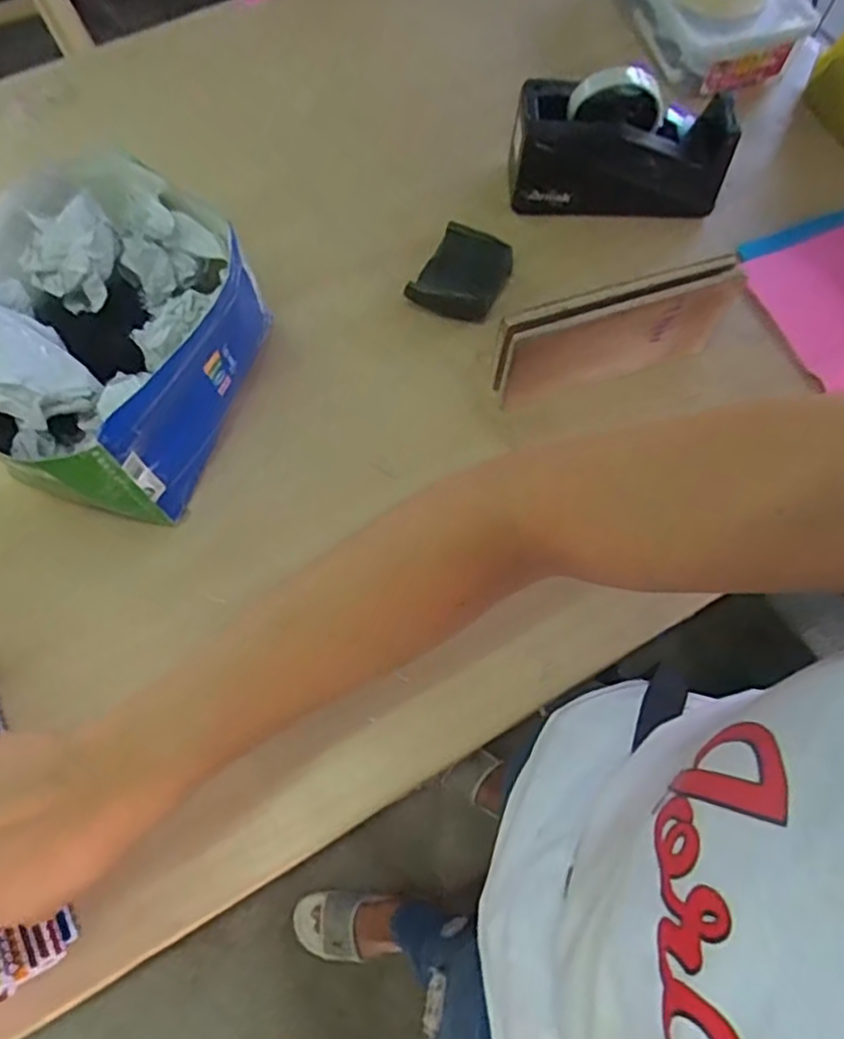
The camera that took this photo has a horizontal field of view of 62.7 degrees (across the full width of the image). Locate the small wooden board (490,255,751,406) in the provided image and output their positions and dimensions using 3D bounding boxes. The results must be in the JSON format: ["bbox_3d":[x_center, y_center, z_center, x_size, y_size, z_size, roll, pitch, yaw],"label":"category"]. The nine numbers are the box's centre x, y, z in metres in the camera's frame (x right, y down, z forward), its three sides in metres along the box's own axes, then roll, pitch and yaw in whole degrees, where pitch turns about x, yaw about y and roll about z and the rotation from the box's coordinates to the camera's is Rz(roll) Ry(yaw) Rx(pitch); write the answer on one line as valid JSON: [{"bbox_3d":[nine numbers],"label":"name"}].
[{"bbox_3d":[0.157,-0.151,0.571,0.202,0.106,0.029,-20,72,-9],"label":"small wooden board"}]

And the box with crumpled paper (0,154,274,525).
[{"bbox_3d":[-0.247,-0.141,0.560,0.206,0.140,0.231,29,71,8],"label":"box with crumpled paper"}]

